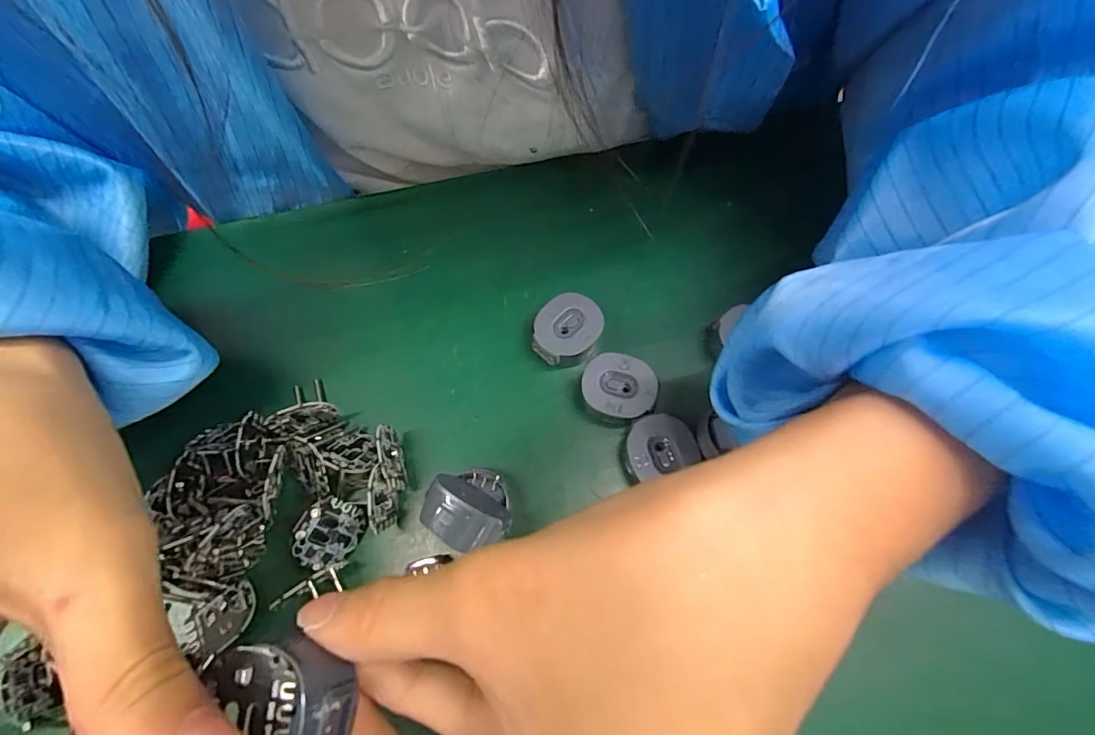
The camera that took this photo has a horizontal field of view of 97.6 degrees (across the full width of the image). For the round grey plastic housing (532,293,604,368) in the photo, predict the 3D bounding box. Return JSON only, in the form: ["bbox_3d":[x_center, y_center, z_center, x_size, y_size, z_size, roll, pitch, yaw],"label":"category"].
[{"bbox_3d":[0.008,-0.014,0.196,0.028,0.016,0.026,-1,68,1],"label":"round grey plastic housing"}]

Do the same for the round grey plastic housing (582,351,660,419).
[{"bbox_3d":[0.027,0.009,0.186,0.028,0.014,0.024,18,70,9],"label":"round grey plastic housing"}]

